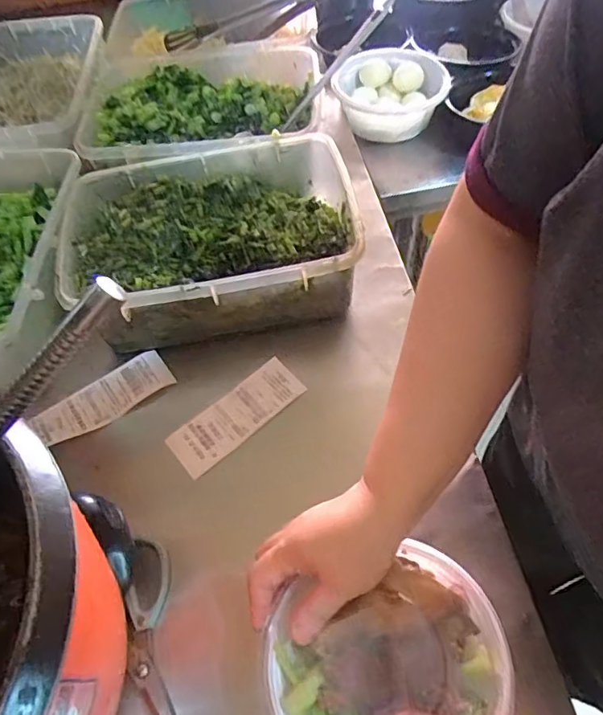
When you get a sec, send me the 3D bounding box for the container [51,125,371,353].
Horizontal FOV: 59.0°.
[{"bbox_3d":[-0.106,-0.130,0.609,0.322,0.099,0.221,-9,56,-2],"label":"container"}]

